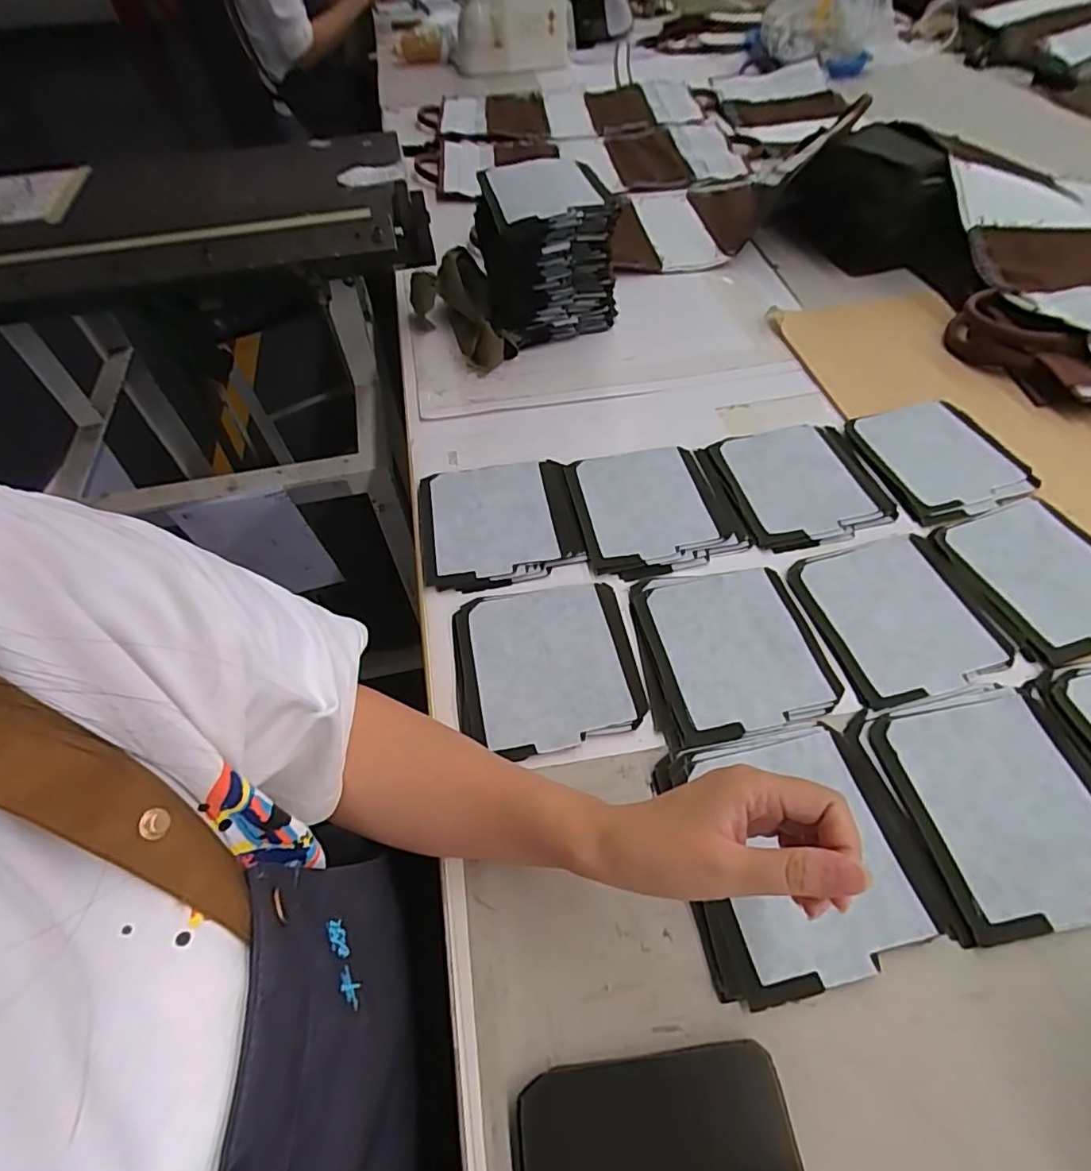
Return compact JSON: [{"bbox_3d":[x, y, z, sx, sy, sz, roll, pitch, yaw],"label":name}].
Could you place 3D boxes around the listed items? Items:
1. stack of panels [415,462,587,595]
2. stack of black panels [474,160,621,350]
[{"bbox_3d":[-0.042,-0.060,0.530,0.139,0.014,0.138,-9,53,-4],"label":"stack of panels"},{"bbox_3d":[0.001,-0.387,0.676,0.151,0.139,0.143,-13,53,-7],"label":"stack of black panels"}]

